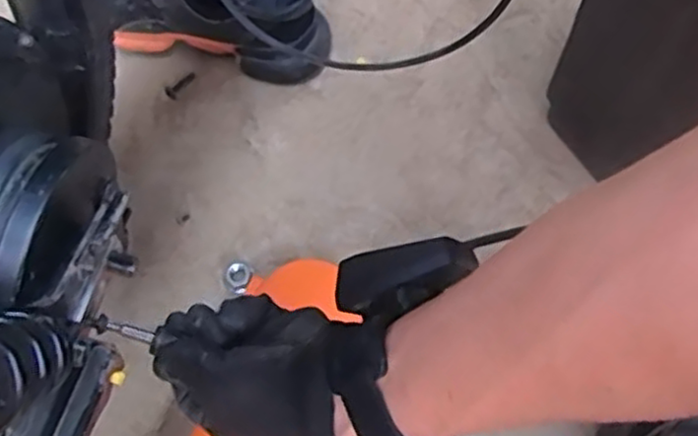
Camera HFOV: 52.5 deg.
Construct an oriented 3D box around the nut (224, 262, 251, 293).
[{"bbox_3d":[-0.093,0.051,0.594,0.024,0.010,0.024,-1,66,2],"label":"nut"}]

